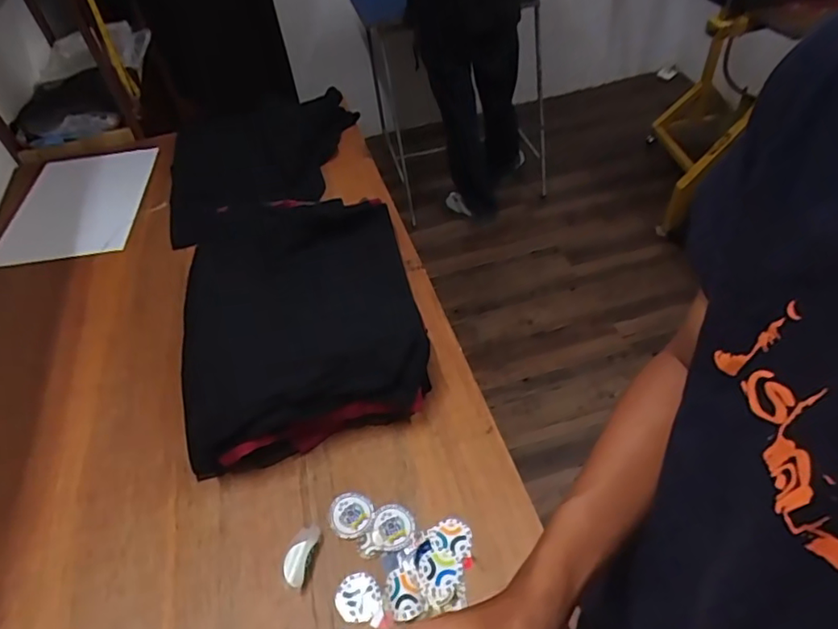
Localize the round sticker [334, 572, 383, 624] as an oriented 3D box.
[{"bbox_3d":[-0.075,0.349,0.697,0.055,0.004,0.056,-4,49,5],"label":"round sticker"}]

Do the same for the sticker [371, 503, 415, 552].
[{"bbox_3d":[-0.034,0.281,0.750,0.056,0.004,0.060,-1,51,1],"label":"sticker"}]

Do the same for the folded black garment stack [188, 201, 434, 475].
[{"bbox_3d":[-0.196,-0.019,0.942,0.366,0.125,0.518,-14,46,-6],"label":"folded black garment stack"}]

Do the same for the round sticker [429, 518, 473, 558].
[{"bbox_3d":[0.041,0.289,0.737,0.054,0.006,0.048,2,47,10],"label":"round sticker"}]

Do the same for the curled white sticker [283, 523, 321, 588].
[{"bbox_3d":[-0.155,0.309,0.733,0.036,0.012,0.076,12,53,10],"label":"curled white sticker"}]

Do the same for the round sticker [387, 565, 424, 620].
[{"bbox_3d":[-0.018,0.333,0.681,0.041,0.015,0.056,-14,53,-9],"label":"round sticker"}]

